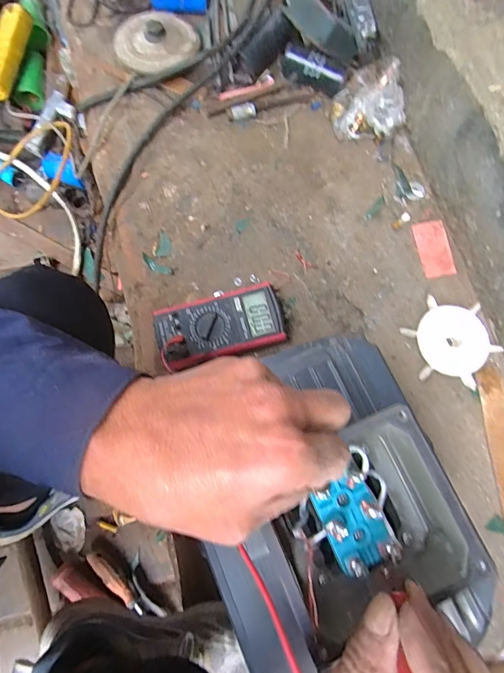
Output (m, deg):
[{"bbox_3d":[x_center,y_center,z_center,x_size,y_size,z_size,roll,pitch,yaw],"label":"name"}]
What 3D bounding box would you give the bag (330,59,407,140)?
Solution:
[{"bbox_3d":[0.192,-0.381,0.630,0.115,0.074,0.102,13,76,3],"label":"bag"}]

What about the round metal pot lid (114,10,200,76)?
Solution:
[{"bbox_3d":[-0.161,-0.501,0.668,0.139,0.017,0.131,0,73,-1],"label":"round metal pot lid"}]

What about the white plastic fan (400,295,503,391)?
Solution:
[{"bbox_3d":[0.283,0.005,0.559,0.117,0.023,0.129,41,79,9],"label":"white plastic fan"}]

